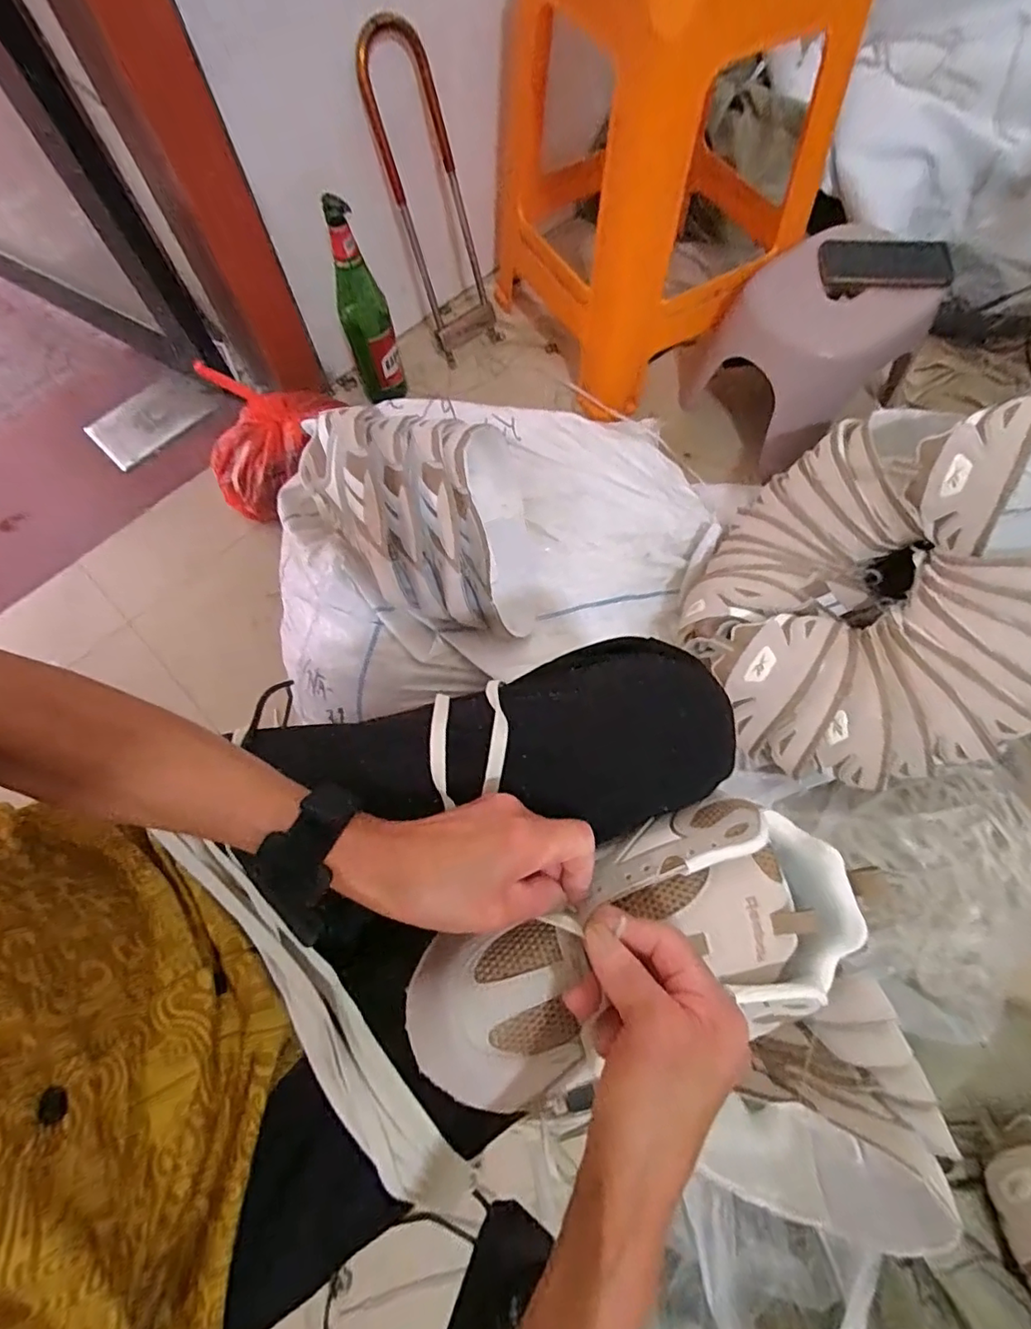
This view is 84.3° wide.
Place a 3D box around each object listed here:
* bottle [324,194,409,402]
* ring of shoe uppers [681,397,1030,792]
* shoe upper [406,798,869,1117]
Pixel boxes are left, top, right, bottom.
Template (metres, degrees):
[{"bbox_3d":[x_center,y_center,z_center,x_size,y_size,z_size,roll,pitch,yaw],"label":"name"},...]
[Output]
[{"bbox_3d":[-0.213,-0.490,0.812,0.069,0.284,0.062,-17,69,-5],"label":"bottle"},{"bbox_3d":[0.376,-0.082,0.584,0.380,0.185,0.372,-26,70,-8],"label":"ring of shoe uppers"},{"bbox_3d":[0.070,0.153,0.306,0.250,0.060,0.111,-19,69,-9],"label":"shoe upper"}]

